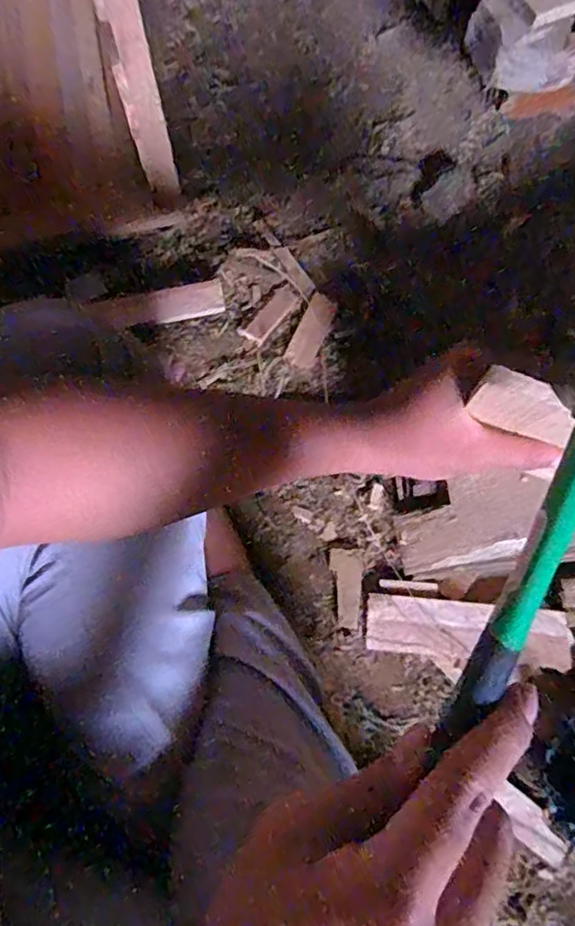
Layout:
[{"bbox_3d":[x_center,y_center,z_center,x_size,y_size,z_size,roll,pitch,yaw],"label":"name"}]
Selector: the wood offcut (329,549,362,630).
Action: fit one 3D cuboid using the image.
[{"bbox_3d":[0.062,0.130,0.595,0.032,0.005,0.079,-3,76,0],"label":"wood offcut"}]

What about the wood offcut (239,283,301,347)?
[{"bbox_3d":[-0.019,-0.176,0.678,0.031,0.004,0.083,37,79,9],"label":"wood offcut"}]

